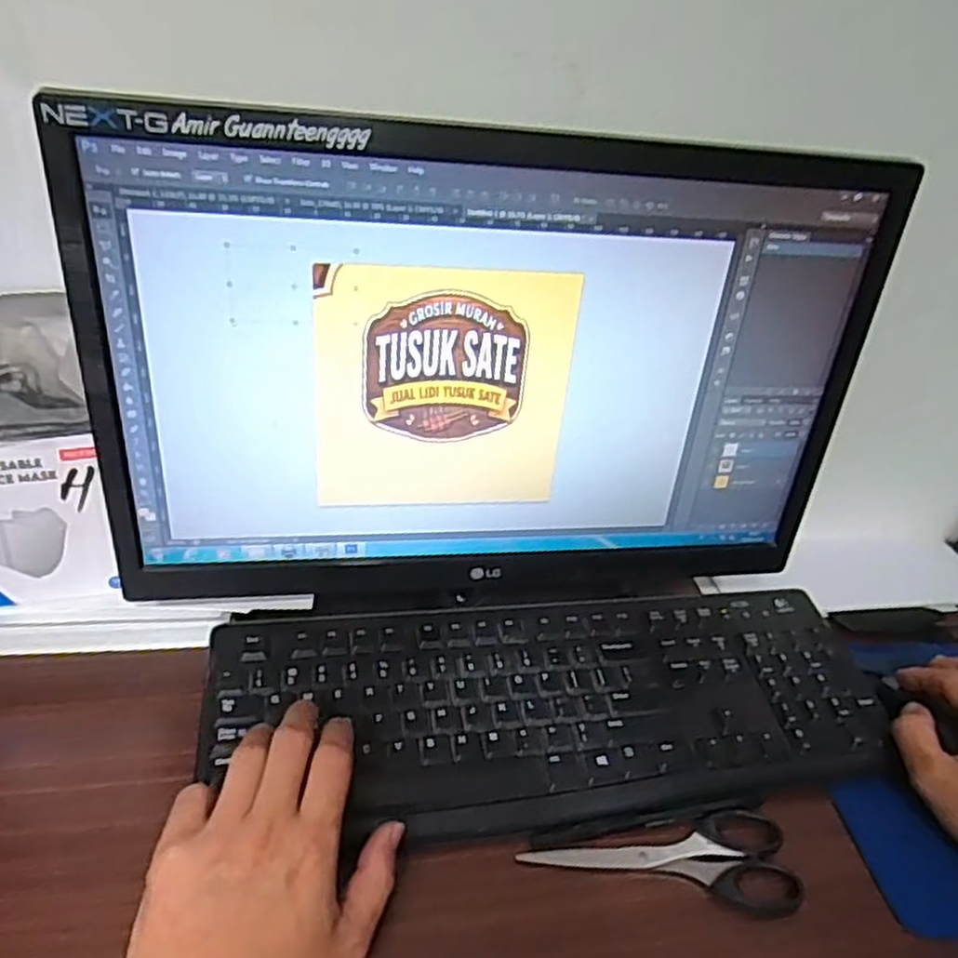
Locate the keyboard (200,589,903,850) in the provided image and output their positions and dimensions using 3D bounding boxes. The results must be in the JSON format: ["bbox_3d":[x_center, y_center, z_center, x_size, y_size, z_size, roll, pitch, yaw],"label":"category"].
[{"bbox_3d":[0.050,0.143,0.483,0.428,0.028,0.159,1,34,-10],"label":"keyboard"}]

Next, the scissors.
[{"bbox_3d":[0.102,0.207,0.418,0.151,0.010,0.052,7,33,-1],"label":"scissors"}]

